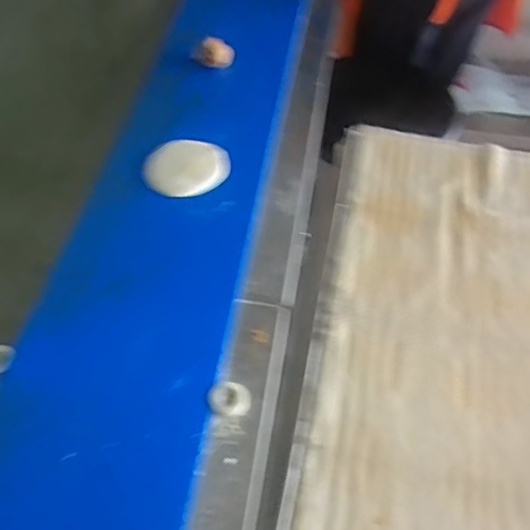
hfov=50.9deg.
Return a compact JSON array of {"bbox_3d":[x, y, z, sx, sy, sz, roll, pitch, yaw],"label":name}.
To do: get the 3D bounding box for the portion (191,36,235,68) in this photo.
[{"bbox_3d":[-0.074,-0.305,0.801,0.060,0.030,0.035,-2,54,-5],"label":"portion"}]

